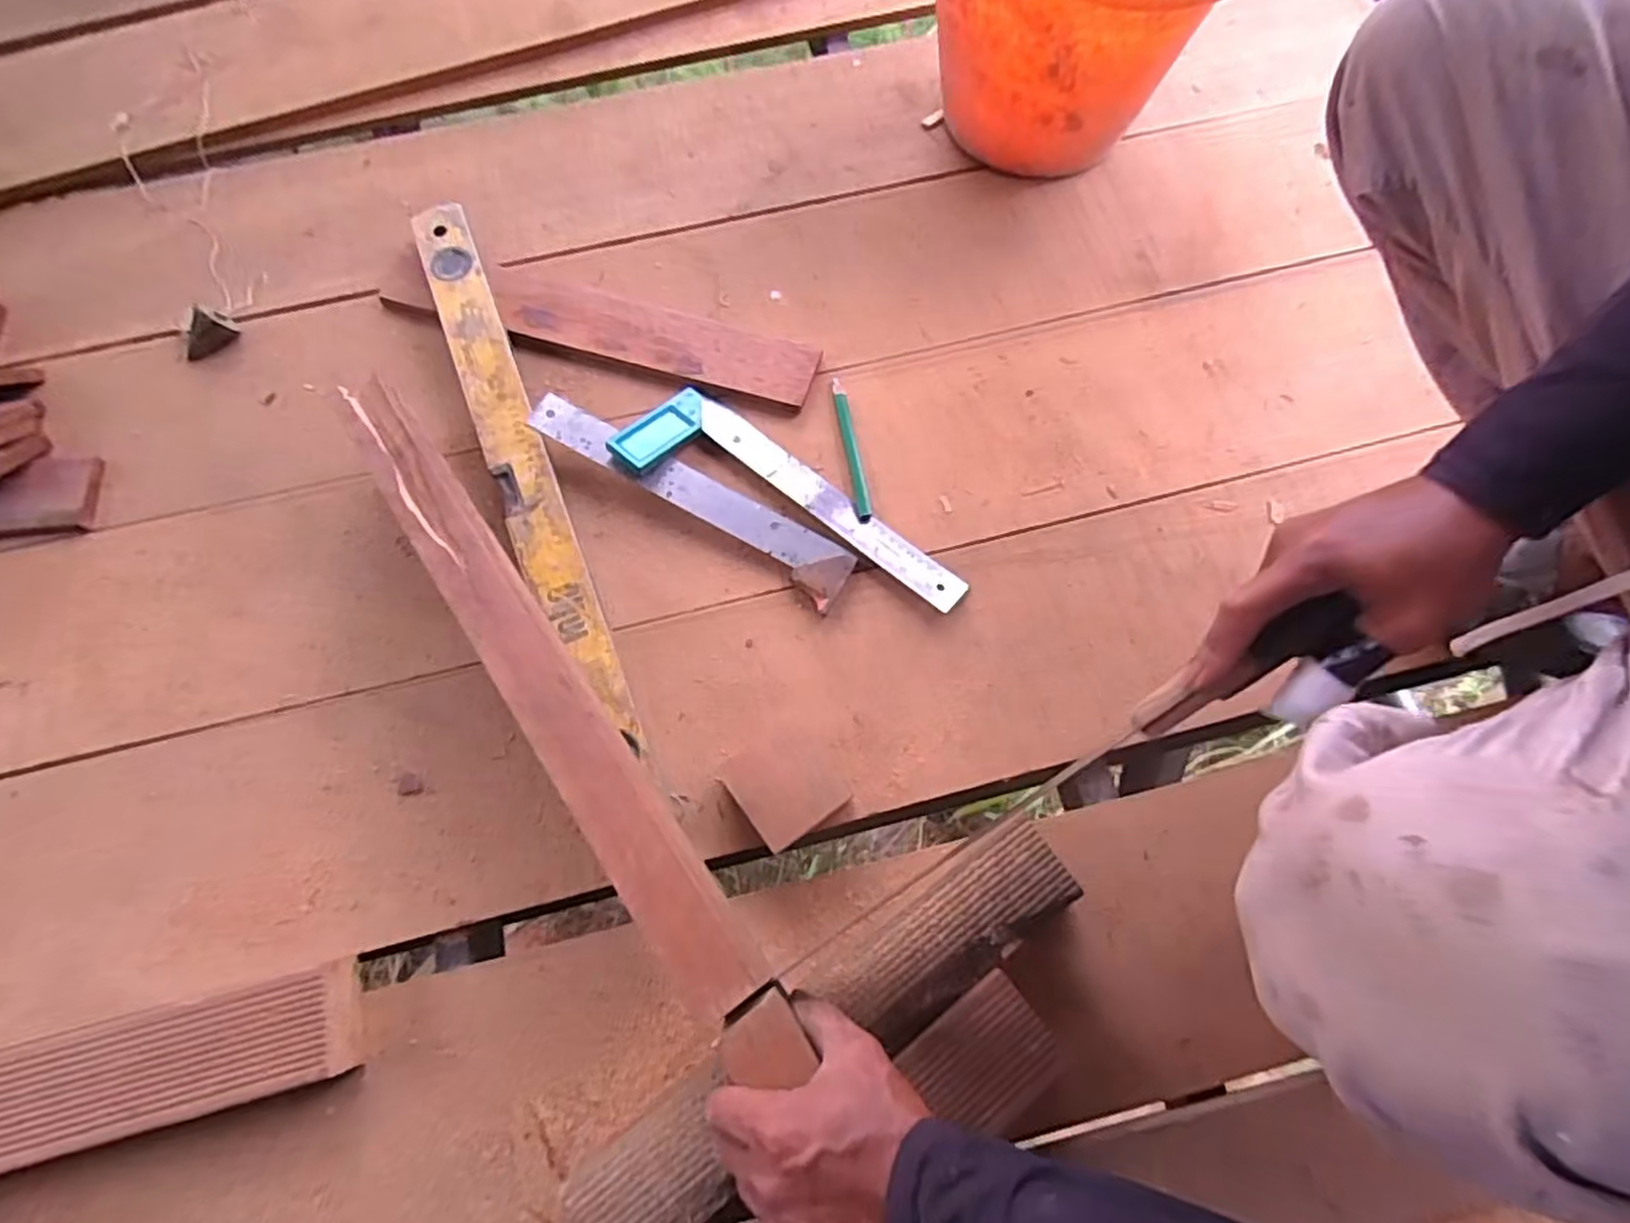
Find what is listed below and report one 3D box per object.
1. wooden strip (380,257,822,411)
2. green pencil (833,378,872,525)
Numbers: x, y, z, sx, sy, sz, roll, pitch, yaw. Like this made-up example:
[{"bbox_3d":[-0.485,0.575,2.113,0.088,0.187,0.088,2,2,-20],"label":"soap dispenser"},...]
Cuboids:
[{"bbox_3d":[-0.201,-0.266,0.685,0.411,0.017,0.070,17,73,5],"label":"wooden strip"},{"bbox_3d":[0.033,-0.143,0.653,0.012,0.004,0.141,-9,72,-3],"label":"green pencil"}]

